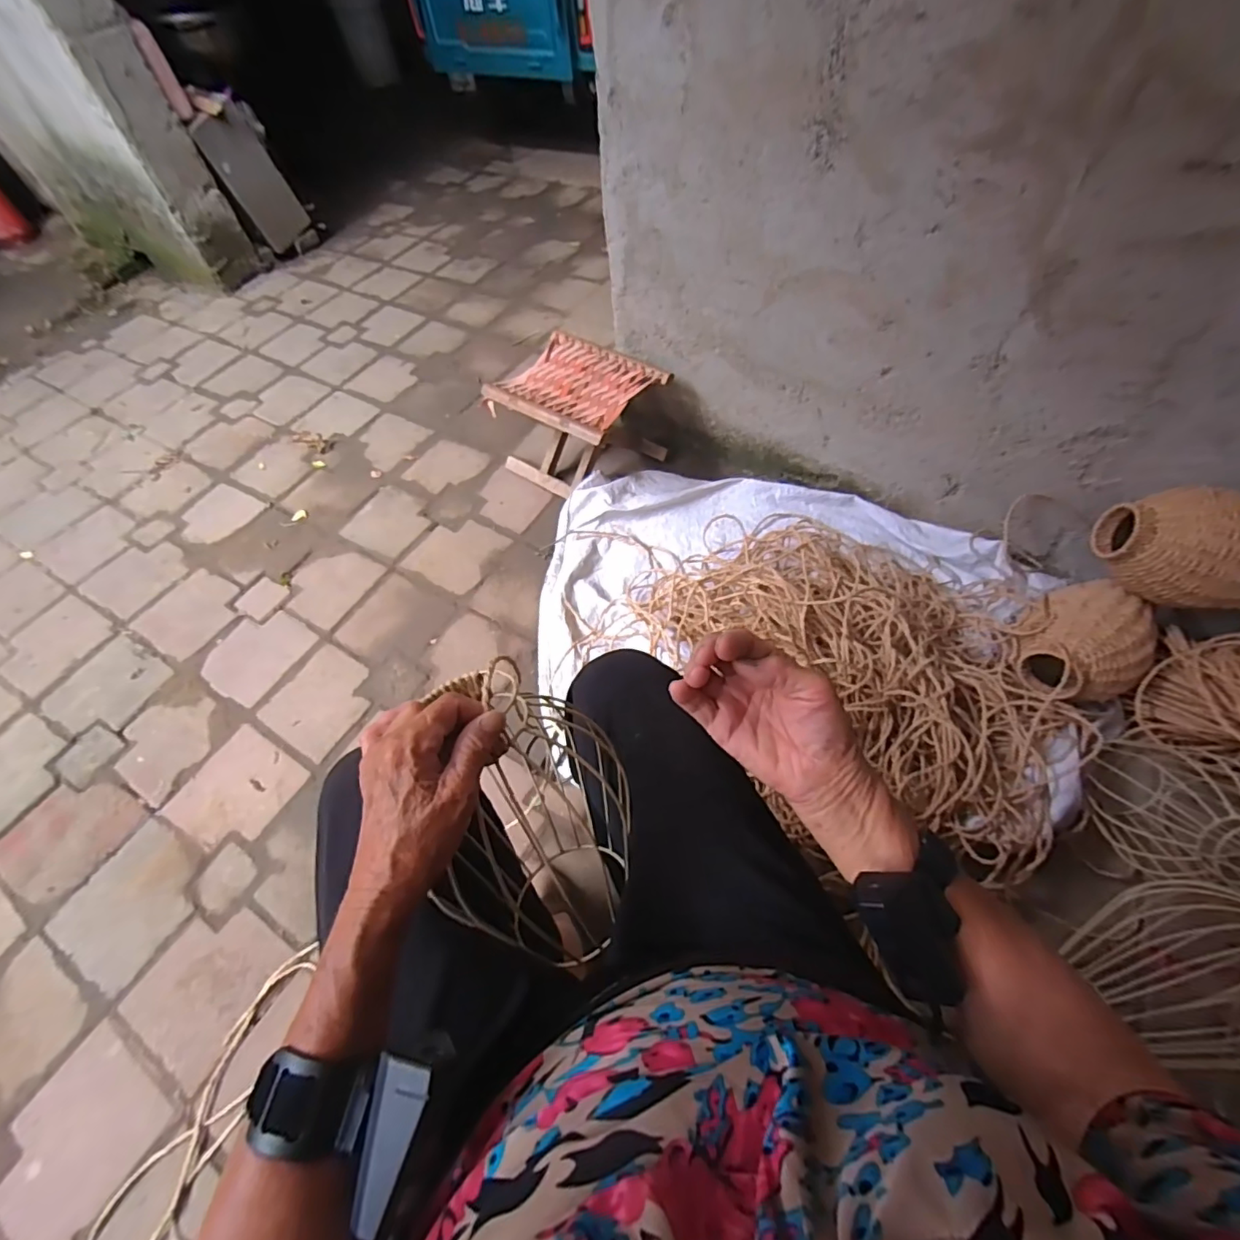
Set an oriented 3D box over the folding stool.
[{"bbox_3d":[-0.088,-0.453,1.259,0.303,0.233,0.263,28,64,21],"label":"folding stool"}]

